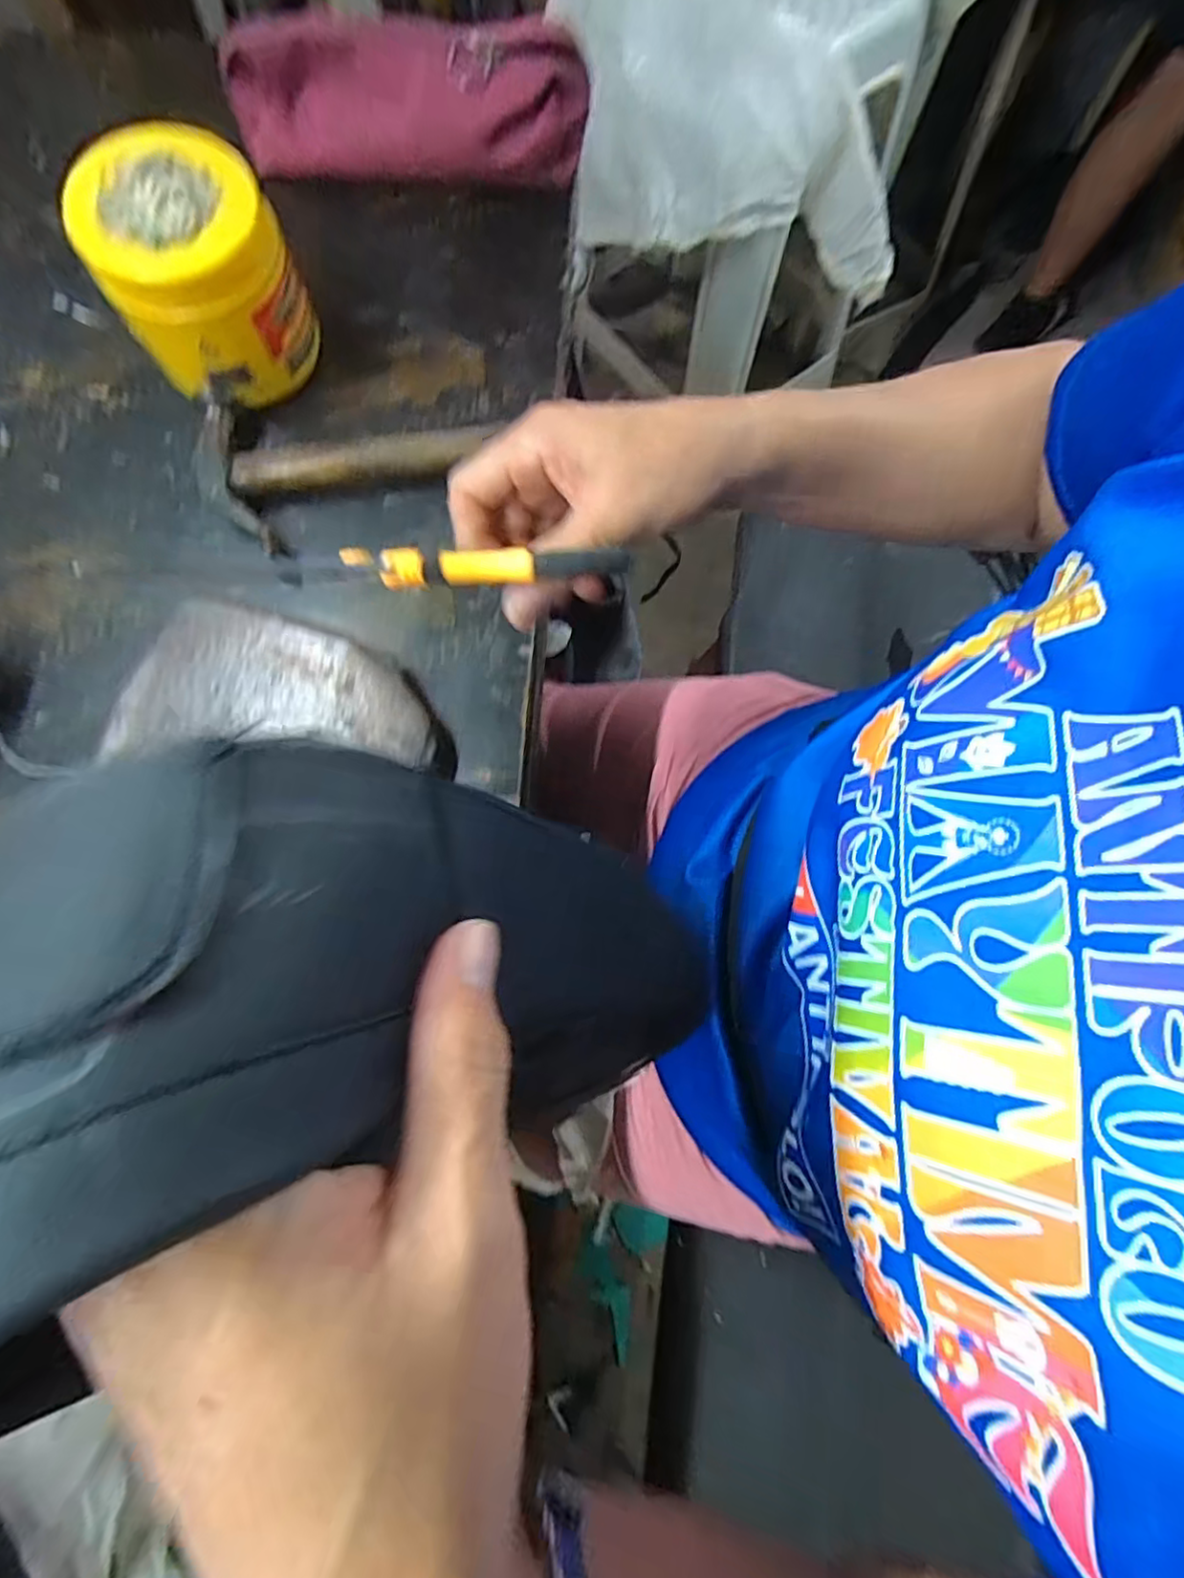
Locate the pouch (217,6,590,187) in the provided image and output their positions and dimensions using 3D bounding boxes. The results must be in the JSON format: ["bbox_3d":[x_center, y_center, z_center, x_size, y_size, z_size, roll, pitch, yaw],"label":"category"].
[{"bbox_3d":[-0.121,-0.442,0.416,0.232,0.071,0.049,7,77,1],"label":"pouch"}]

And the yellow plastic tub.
[{"bbox_3d":[-0.218,-0.286,0.363,0.095,0.094,0.091,0,77,-1],"label":"yellow plastic tub"}]

